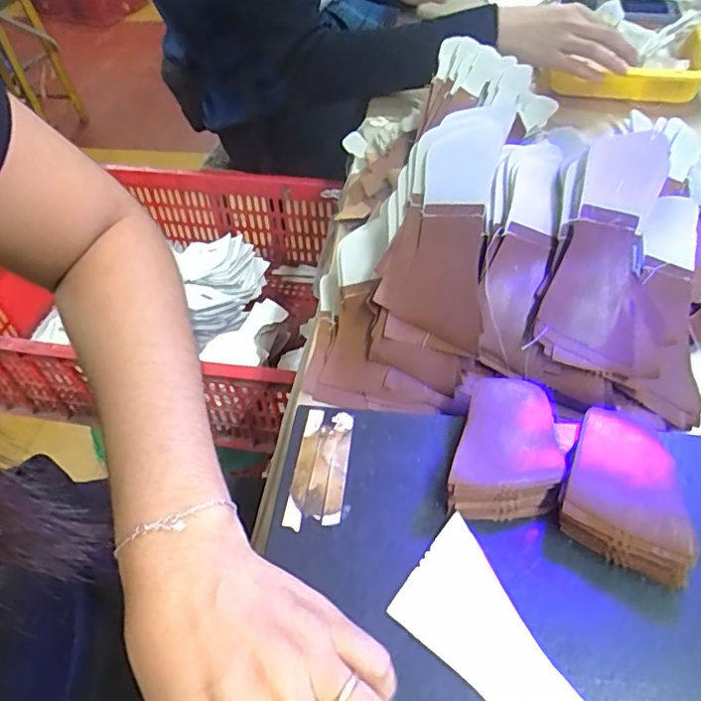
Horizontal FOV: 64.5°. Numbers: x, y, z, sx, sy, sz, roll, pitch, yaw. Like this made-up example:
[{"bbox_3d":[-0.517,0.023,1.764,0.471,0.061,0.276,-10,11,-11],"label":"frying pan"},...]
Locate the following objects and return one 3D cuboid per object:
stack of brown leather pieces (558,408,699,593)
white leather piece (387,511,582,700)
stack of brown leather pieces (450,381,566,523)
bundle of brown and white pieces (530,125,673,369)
[{"bbox_3d":[0.152,0.077,0.301,0.067,0.030,0.069,23,53,21],"label":"stack of brown leather pieces"},{"bbox_3d":[0.078,0.157,0.256,0.054,0.004,0.153,-26,54,-20],"label":"white leather piece"},{"bbox_3d":[0.094,0.058,0.325,0.057,0.026,0.087,15,50,15],"label":"stack of brown leather pieces"},{"bbox_3d":[0.165,-0.068,0.366,0.056,0.032,0.152,16,90,16],"label":"bundle of brown and white pieces"}]

